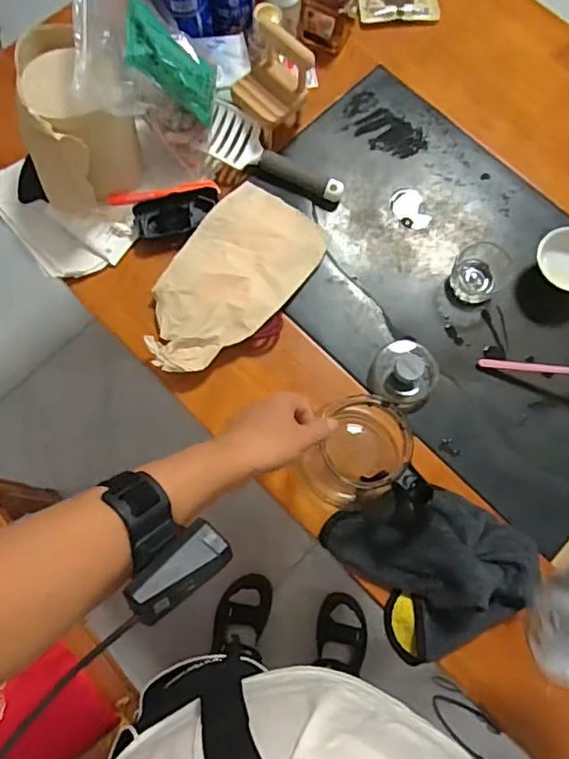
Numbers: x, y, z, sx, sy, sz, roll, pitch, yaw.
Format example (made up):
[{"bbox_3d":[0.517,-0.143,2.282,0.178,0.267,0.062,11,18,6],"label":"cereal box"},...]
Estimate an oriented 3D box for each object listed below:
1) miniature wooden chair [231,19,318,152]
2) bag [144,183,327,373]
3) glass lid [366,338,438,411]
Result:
[{"bbox_3d":[-0.018,-0.372,0.712,0.081,0.109,0.075,44,78,9],"label":"miniature wooden chair"},{"bbox_3d":[-0.068,-0.122,0.692,0.144,0.031,0.258,35,77,7],"label":"bag"},{"bbox_3d":[0.146,-0.009,0.667,0.078,0.036,0.080,0,75,-2],"label":"glass lid"}]

